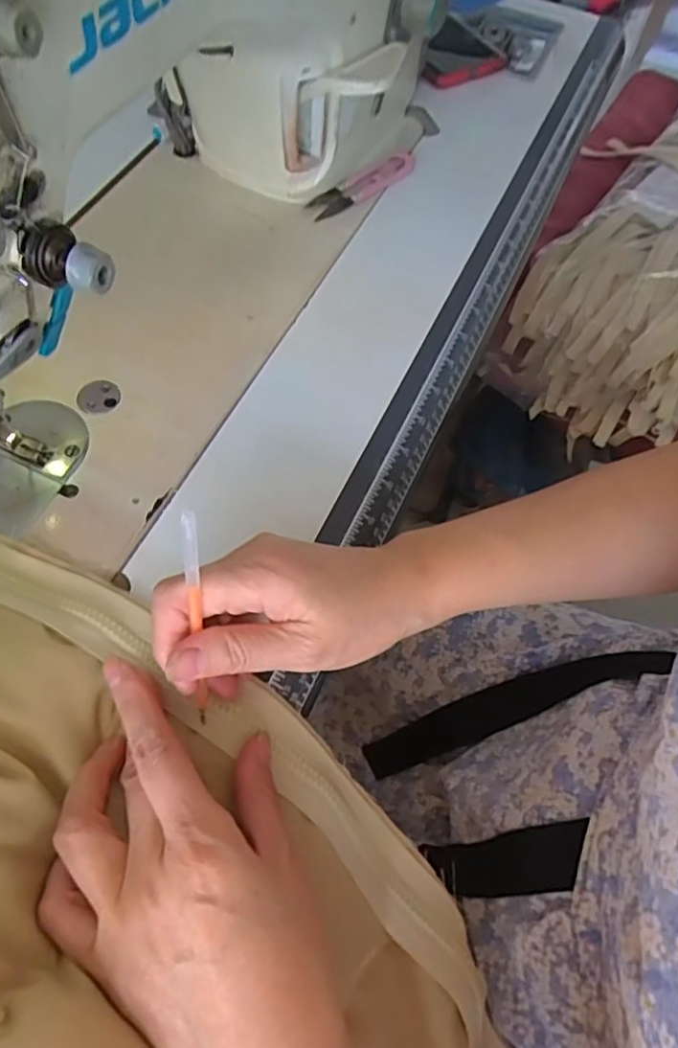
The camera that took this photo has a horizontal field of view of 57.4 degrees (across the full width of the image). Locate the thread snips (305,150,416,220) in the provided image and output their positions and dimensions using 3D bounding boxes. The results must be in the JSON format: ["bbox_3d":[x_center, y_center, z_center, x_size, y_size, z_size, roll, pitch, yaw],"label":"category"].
[{"bbox_3d":[0.019,-0.258,0.472,0.099,0.009,0.024,-40,71,-21],"label":"thread snips"}]

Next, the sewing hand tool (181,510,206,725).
[{"bbox_3d":[-0.058,0.043,0.251,0.005,0.109,0.004,3,31,-2],"label":"sewing hand tool"}]

